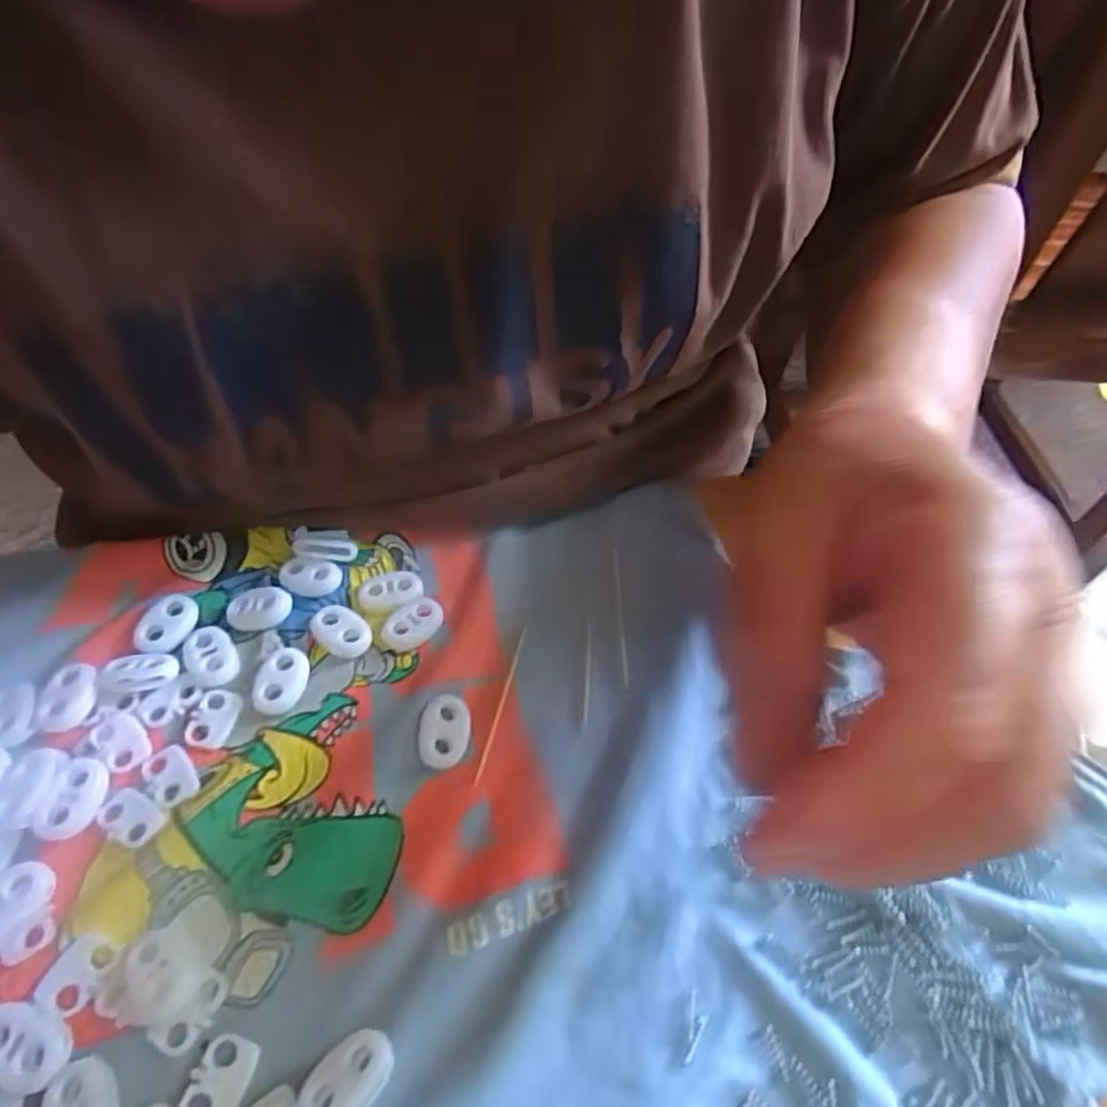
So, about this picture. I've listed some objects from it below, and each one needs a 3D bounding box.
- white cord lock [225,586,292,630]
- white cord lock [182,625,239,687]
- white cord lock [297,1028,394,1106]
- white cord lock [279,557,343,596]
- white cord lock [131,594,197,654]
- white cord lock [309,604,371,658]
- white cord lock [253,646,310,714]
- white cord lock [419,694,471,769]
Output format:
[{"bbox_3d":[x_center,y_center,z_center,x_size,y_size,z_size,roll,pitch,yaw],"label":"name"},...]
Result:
[{"bbox_3d":[-0.100,0.019,0.233,0.021,0.009,0.013,0,51,-4],"label":"white cord lock"},{"bbox_3d":[-0.112,0.033,0.223,0.015,0.004,0.022,-25,57,-23],"label":"white cord lock"},{"bbox_3d":[-0.048,0.121,0.158,0.014,0.007,0.022,37,58,24],"label":"white cord lock"},{"bbox_3d":[-0.087,0.008,0.244,0.022,0.004,0.014,8,51,3],"label":"white cord lock"},{"bbox_3d":[-0.129,0.023,0.230,0.013,0.005,0.023,20,52,12],"label":"white cord lock"},{"bbox_3d":[-0.072,0.026,0.232,0.021,0.005,0.013,24,53,15],"label":"white cord lock"},{"bbox_3d":[-0.087,0.041,0.220,0.014,0.005,0.021,10,51,4],"label":"white cord lock"},{"bbox_3d":[-0.034,0.054,0.212,0.015,0.007,0.022,1,51,-3],"label":"white cord lock"}]

